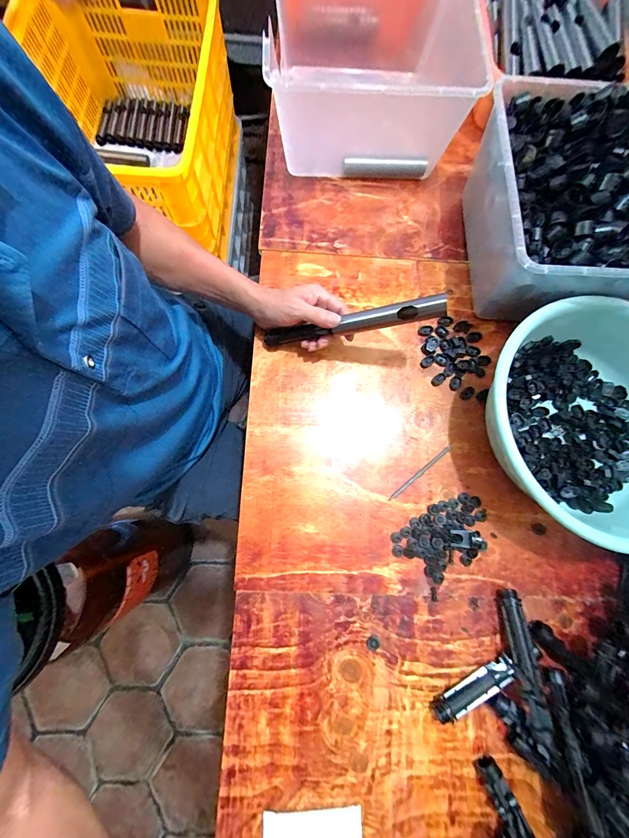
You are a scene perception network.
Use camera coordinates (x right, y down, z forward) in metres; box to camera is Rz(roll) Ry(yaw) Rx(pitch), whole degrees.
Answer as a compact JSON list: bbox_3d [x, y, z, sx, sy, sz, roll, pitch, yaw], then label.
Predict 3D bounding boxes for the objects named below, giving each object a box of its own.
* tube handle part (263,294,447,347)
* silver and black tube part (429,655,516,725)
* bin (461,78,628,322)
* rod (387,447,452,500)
[{"bbox_3d":[0.039,-0.123,0.410,0.243,0.022,0.019,-3,75,27],"label":"tube handle part"},{"bbox_3d":[0.192,0.326,0.376,0.110,0.020,0.024,-26,79,-7],"label":"silver and black tube part"},{"bbox_3d":[0.370,-0.286,0.444,0.272,0.170,0.296,-2,77,-1],"label":"bin"},{"bbox_3d":[0.148,0.075,0.438,0.116,0.004,0.006,-39,80,-9],"label":"rod"}]

